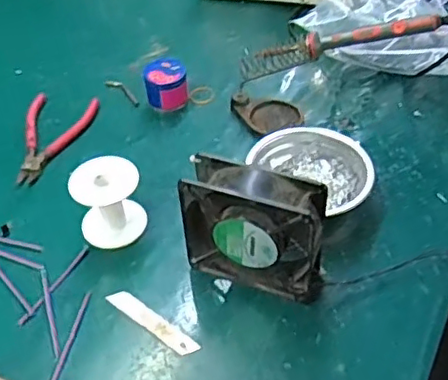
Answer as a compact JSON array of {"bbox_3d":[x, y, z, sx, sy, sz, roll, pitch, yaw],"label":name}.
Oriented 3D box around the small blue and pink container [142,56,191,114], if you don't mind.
[{"bbox_3d":[-0.073,-0.133,0.759,0.052,0.047,0.054,-6,46,-5],"label":"small blue and pink container"}]

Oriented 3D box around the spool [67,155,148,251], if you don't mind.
[{"bbox_3d":[-0.116,0.012,0.601,0.065,0.070,0.057,-1,46,0],"label":"spool"}]

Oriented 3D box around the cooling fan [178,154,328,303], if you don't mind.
[{"bbox_3d":[0.028,0.037,0.539,0.127,0.121,0.049,16,48,16],"label":"cooling fan"}]

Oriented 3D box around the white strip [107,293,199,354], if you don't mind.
[{"bbox_3d":[-0.065,0.119,0.543,0.099,0.004,0.018,30,57,26],"label":"white strip"}]

